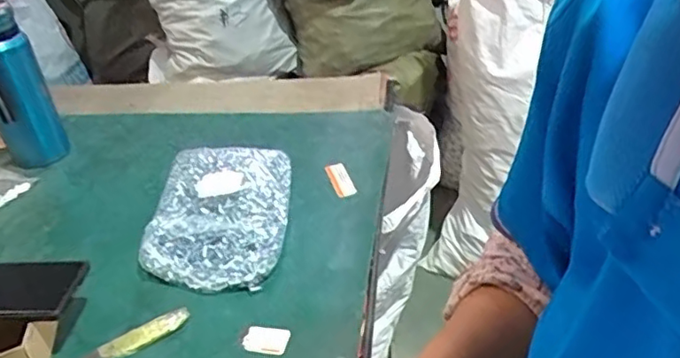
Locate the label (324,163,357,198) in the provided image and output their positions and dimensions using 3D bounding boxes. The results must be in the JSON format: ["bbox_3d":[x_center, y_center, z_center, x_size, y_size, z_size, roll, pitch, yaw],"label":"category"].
[{"bbox_3d":[0.000,-0.001,0.808,0.027,0.008,0.065,-15,48,-13],"label":"label"}]

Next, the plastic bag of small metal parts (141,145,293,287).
[{"bbox_3d":[-0.144,0.037,0.735,0.162,0.061,0.228,-3,34,5],"label":"plastic bag of small metal parts"}]

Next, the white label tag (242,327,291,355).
[{"bbox_3d":[-0.071,0.155,0.584,0.043,0.004,0.029,6,41,10],"label":"white label tag"}]

